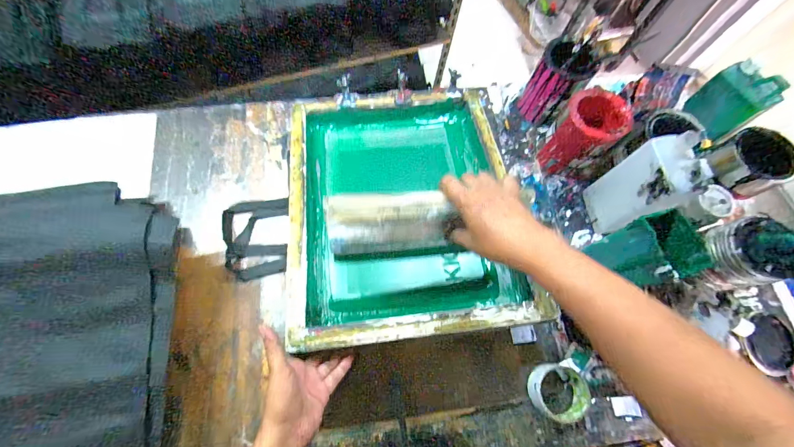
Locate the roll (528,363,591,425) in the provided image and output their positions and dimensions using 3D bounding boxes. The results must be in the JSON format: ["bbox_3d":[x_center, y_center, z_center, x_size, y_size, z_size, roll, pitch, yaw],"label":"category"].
[{"bbox_3d":[0.270,0.282,0.559,0.089,0.044,0.084,1,69,-1],"label":"roll"}]

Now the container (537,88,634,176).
[{"bbox_3d":[0.354,-0.169,0.645,0.112,0.144,0.104,-9,70,-5],"label":"container"}]

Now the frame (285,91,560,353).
[{"bbox_3d":[0.009,-0.040,0.623,0.395,0.062,0.495,-5,61,-5],"label":"frame"}]

